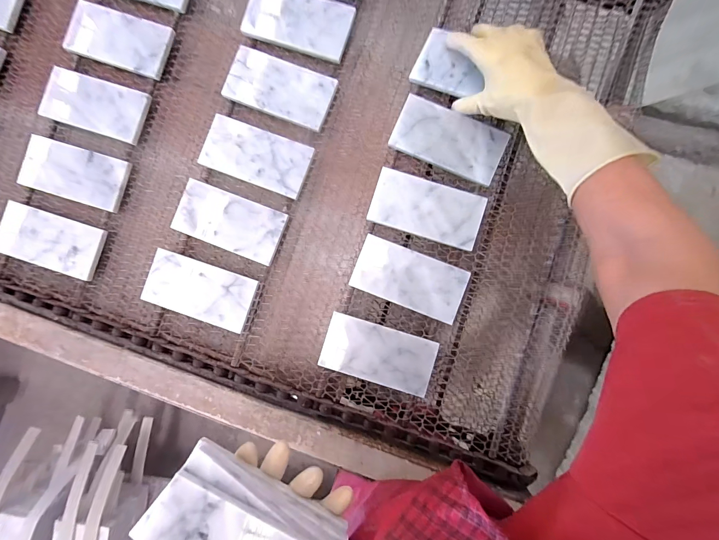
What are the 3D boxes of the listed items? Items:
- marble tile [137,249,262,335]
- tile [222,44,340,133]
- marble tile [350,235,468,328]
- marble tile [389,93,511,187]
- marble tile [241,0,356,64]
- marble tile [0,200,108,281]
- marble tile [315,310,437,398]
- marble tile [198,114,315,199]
[{"bbox_3d":[-0.233,0.029,0.457,0.158,0.010,0.079,17,89,4],"label":"marble tile"},{"bbox_3d":[-0.119,-0.269,0.472,0.158,0.019,0.080,21,91,6],"label":"tile"},{"bbox_3d":[0.071,0.013,0.444,0.152,0.015,0.077,21,91,6],"label":"marble tile"},{"bbox_3d":[0.129,-0.187,0.452,0.154,0.015,0.081,22,91,6],"label":"marble tile"},{"bbox_3d":[-0.090,-0.371,0.470,0.156,0.015,0.086,18,90,6],"label":"marble tile"},{"bbox_3d":[-0.469,-0.044,0.476,0.166,0.010,0.079,17,91,8],"label":"marble tile"},{"bbox_3d":[0.027,0.119,0.447,0.155,0.005,0.078,17,88,1],"label":"marble tile"},{"bbox_3d":[-0.151,-0.168,0.465,0.157,0.008,0.080,21,86,5],"label":"marble tile"}]

